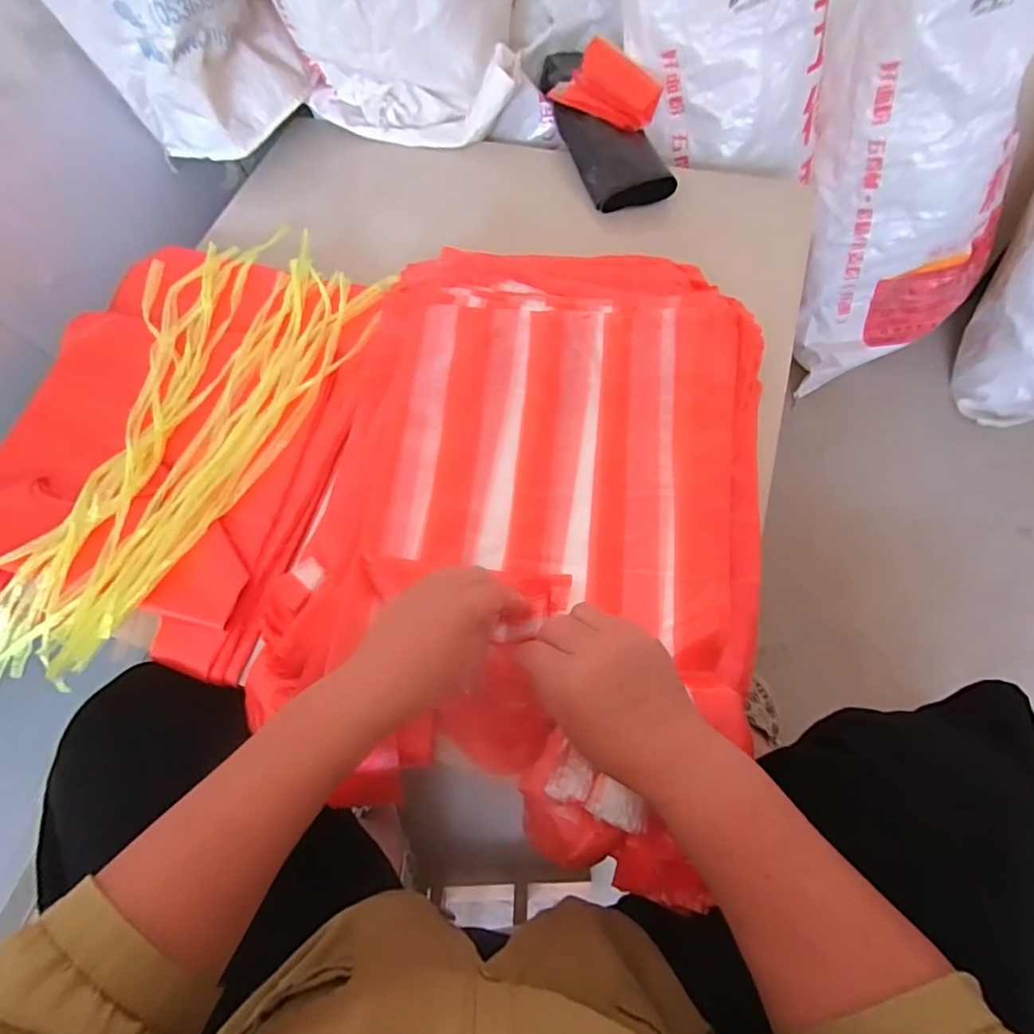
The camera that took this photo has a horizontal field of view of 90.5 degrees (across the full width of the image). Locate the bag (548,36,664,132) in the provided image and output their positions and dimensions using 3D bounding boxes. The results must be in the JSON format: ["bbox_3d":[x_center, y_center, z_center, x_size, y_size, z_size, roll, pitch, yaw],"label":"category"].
[{"bbox_3d":[0.120,-0.588,0.696,0.132,0.042,0.089,38,75,19],"label":"bag"}]

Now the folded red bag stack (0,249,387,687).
[{"bbox_3d":[-0.379,-0.090,0.559,0.377,0.046,0.495,10,68,9],"label":"folded red bag stack"}]

